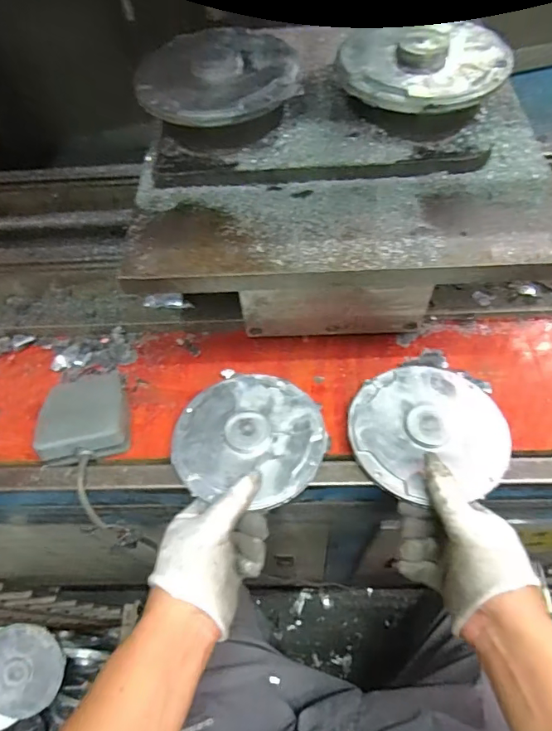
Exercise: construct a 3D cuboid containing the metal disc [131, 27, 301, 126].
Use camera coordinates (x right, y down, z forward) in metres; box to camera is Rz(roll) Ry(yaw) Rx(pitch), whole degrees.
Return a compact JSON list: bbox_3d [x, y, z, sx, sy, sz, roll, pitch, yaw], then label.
[{"bbox_3d":[-0.051,-0.251,0.404,0.131,0.010,0.137,-2,59,3],"label":"metal disc"}]

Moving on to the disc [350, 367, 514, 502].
[{"bbox_3d":[0.139,0.056,0.434,0.137,0.019,0.133,-2,59,3],"label":"disc"}]

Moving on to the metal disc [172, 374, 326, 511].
[{"bbox_3d":[-0.025,0.063,0.444,0.137,0.021,0.130,-2,59,3],"label":"metal disc"}]

